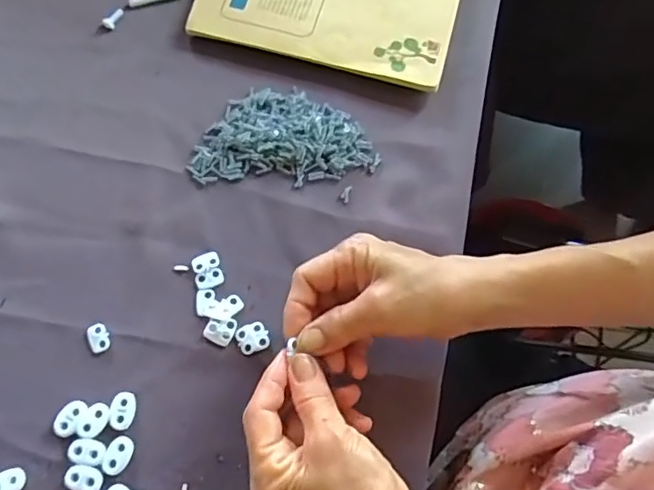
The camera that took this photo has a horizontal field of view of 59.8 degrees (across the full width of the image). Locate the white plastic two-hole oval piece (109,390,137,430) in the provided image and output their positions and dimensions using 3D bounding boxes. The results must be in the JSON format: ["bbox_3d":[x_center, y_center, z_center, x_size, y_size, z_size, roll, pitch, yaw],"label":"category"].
[{"bbox_3d":[-0.130,0.105,0.362,0.016,0.004,0.023,0,70,0],"label":"white plastic two-hole oval piece"}]

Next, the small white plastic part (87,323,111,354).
[{"bbox_3d":[-0.151,0.061,0.376,0.013,0.004,0.019,-24,72,-8],"label":"small white plastic part"}]

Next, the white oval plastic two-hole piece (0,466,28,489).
[{"bbox_3d":[-0.194,0.144,0.344,0.023,0.005,0.016,-24,72,-9],"label":"white oval plastic two-hole piece"}]

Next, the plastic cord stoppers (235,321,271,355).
[{"bbox_3d":[-0.049,0.062,0.380,0.021,0.004,0.020,-27,72,-10],"label":"plastic cord stoppers"}]

